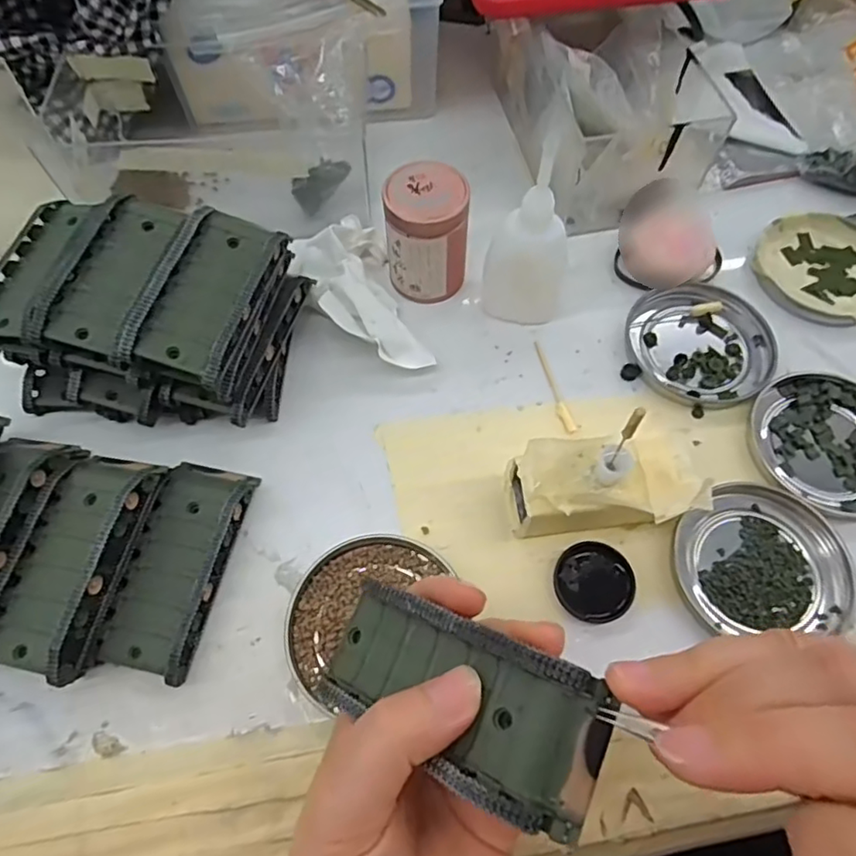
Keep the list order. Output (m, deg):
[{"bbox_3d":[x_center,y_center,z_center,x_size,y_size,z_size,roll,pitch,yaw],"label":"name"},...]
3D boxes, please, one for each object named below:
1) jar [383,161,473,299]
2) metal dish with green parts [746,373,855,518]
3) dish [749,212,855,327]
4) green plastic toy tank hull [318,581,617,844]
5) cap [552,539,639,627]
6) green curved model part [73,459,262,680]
[{"bbox_3d":[0.000,-0.106,0.337,0.043,0.063,0.039,0,63,0],"label":"jar"},{"bbox_3d":[0.206,0.007,0.311,0.079,0.007,0.072,0,63,0],"label":"metal dish with green parts"},{"bbox_3d":[0.236,-0.095,0.363,0.079,0.012,0.077,0,63,0],"label":"dish"},{"bbox_3d":[0.005,0.081,0.189,0.095,0.023,0.042,13,59,41],"label":"green plastic toy tank hull"},{"bbox_3d":[0.076,0.071,0.280,0.035,0.007,0.035,0,63,0],"label":"cap"},{"bbox_3d":[-0.114,0.060,0.278,0.041,0.021,0.096,11,64,5],"label":"green curved model part"}]

